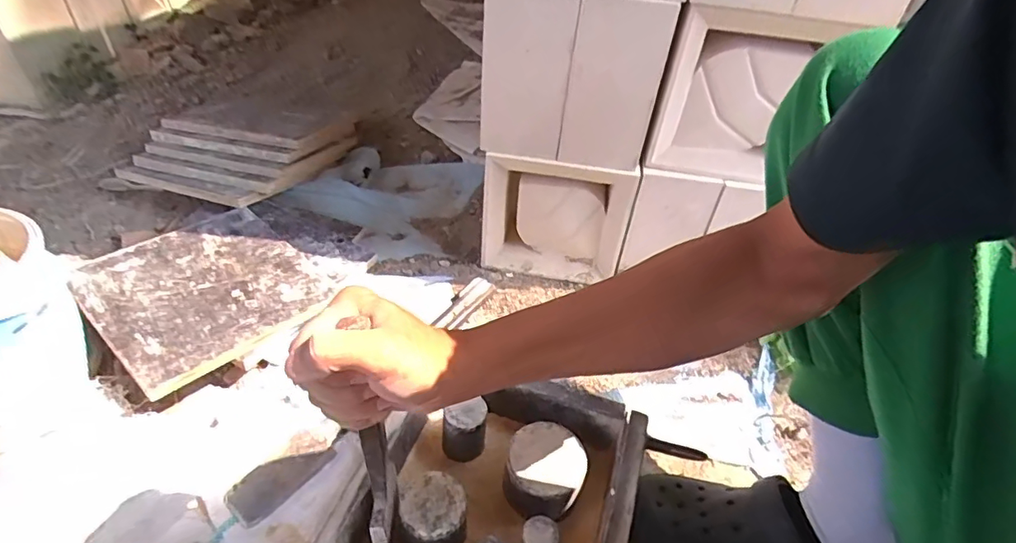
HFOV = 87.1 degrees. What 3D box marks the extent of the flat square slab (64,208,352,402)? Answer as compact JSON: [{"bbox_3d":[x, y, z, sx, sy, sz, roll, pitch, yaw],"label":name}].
[{"bbox_3d":[-0.382,0.013,0.708,0.240,0.015,0.274,37,46,22],"label":"flat square slab"}]

